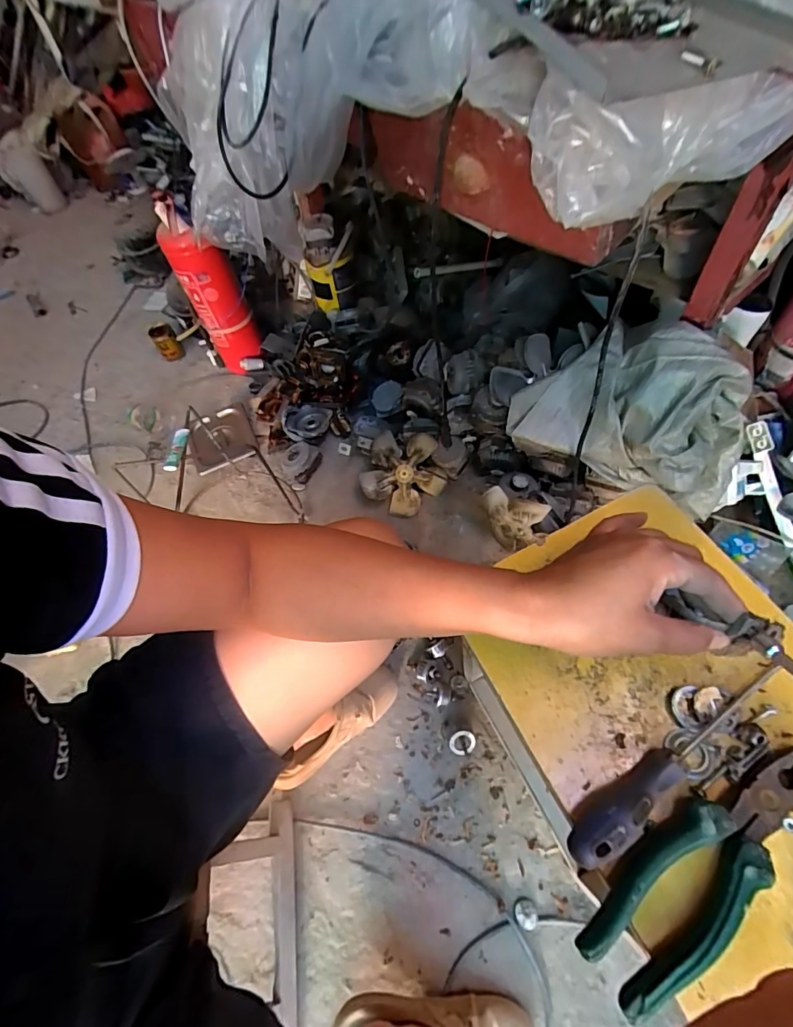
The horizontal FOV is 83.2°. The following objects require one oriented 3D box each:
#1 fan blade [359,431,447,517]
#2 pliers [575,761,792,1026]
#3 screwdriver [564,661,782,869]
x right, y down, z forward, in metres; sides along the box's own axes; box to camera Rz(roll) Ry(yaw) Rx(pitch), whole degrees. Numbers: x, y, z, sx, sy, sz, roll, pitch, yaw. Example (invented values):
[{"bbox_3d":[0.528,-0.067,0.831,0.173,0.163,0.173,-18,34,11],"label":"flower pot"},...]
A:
[{"bbox_3d":[0.020,-0.086,0.958,0.168,0.027,0.174,-1,107,-5],"label":"fan blade"},{"bbox_3d":[0.203,0.231,0.291,0.190,0.025,0.060,-34,60,-14],"label":"pliers"},{"bbox_3d":[0.201,0.176,0.318,0.201,0.022,0.025,-30,59,-12],"label":"screwdriver"}]

